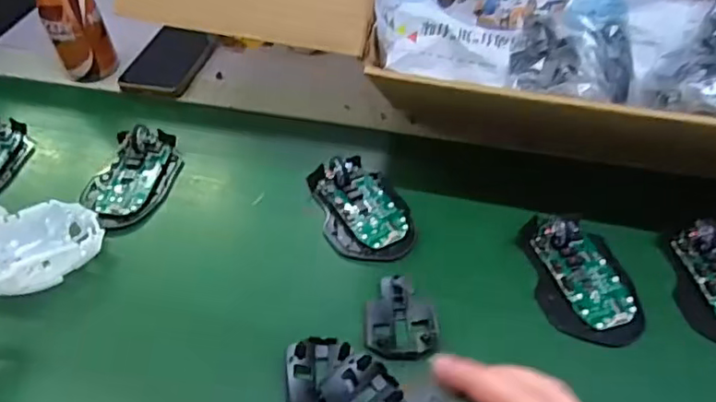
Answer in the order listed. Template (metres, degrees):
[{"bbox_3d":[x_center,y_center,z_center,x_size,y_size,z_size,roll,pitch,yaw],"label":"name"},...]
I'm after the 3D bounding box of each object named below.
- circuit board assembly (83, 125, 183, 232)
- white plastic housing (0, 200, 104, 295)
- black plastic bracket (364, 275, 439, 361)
[{"bbox_3d":[-0.204,-0.026,0.532,0.072,0.024,0.112,13,51,13],"label":"circuit board assembly"},{"bbox_3d":[-0.268,0.041,0.471,0.111,0.027,0.068,-22,59,-32],"label":"white plastic housing"},{"bbox_3d":[0.032,0.087,0.434,0.052,0.013,0.068,0,49,2],"label":"black plastic bracket"}]

